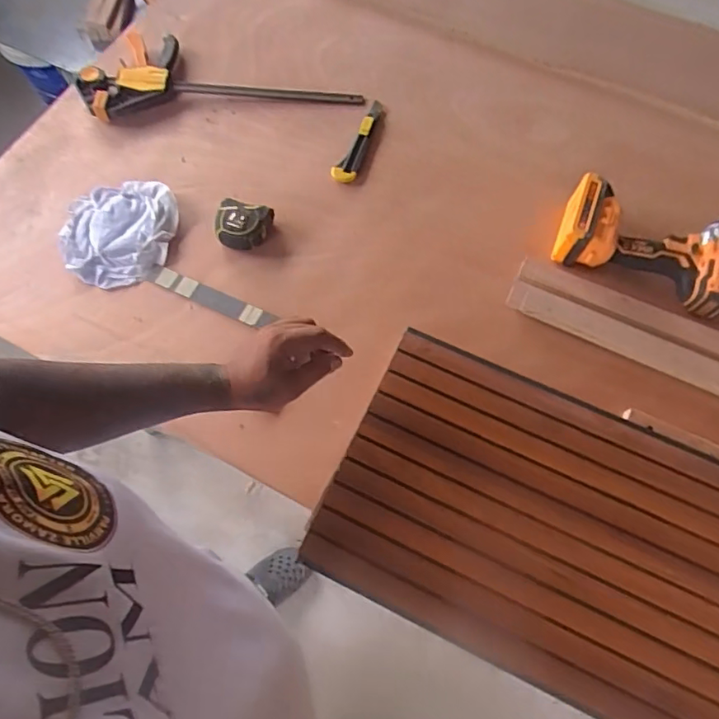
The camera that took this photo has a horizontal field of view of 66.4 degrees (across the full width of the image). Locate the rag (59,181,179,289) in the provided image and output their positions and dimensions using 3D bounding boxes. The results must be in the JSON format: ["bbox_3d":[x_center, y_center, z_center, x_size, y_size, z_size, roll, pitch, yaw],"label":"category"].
[{"bbox_3d":[-0.352,-0.187,0.806,0.171,0.033,0.167,-12,68,-4],"label":"rag"}]

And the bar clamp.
[{"bbox_3d":[-0.232,-0.487,0.943,0.471,0.047,0.210,0,62,-2],"label":"bar clamp"}]

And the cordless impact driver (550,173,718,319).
[{"bbox_3d":[0.383,-0.151,0.739,0.226,0.071,0.133,19,70,9],"label":"cordless impact driver"}]

